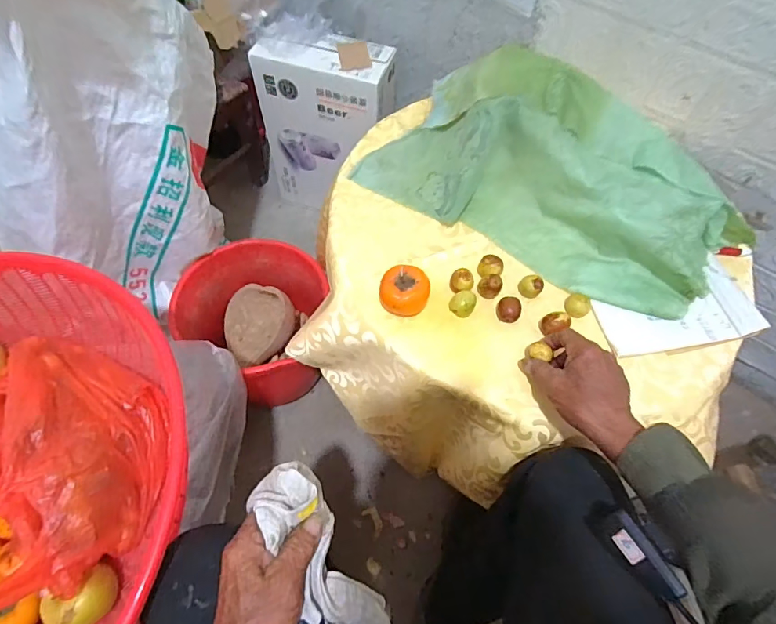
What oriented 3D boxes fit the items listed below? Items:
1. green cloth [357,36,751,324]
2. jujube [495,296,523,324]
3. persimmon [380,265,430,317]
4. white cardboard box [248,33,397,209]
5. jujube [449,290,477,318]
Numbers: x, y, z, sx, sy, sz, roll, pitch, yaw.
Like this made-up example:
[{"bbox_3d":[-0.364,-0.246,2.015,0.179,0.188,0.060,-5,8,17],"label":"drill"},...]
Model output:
[{"bbox_3d":[0.228,-0.194,0.614,0.487,0.107,0.275,33,64,15],"label":"green cloth"},{"bbox_3d":[0.148,-0.001,0.549,0.029,0.024,0.028,1,60,-2],"label":"jujube"},{"bbox_3d":[0.019,-0.021,0.537,0.061,0.048,0.054,6,60,0],"label":"persimmon"},{"bbox_3d":[-0.138,-0.421,1.033,0.272,0.368,0.119,18,61,7],"label":"white cardboard box"},{"bbox_3d":[0.091,-0.007,0.548,0.029,0.034,0.029,1,60,-2],"label":"jujube"}]

